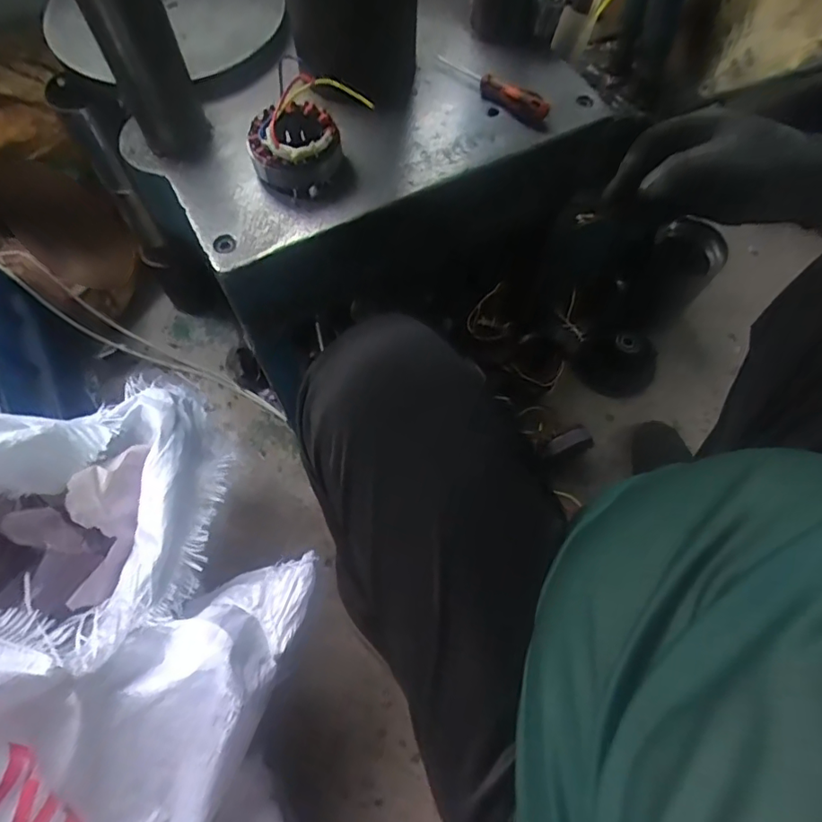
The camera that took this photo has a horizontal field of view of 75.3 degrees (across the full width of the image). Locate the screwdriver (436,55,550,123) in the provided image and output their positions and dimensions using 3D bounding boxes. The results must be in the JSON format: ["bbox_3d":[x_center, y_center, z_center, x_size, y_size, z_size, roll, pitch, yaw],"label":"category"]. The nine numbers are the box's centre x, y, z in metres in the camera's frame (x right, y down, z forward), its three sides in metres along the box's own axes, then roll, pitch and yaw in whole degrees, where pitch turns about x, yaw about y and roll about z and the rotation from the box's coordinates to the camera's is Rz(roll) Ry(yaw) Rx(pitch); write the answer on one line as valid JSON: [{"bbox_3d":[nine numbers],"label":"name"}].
[{"bbox_3d":[0.088,-0.355,0.569,0.020,0.029,0.142,-38,72,-16],"label":"screwdriver"}]

